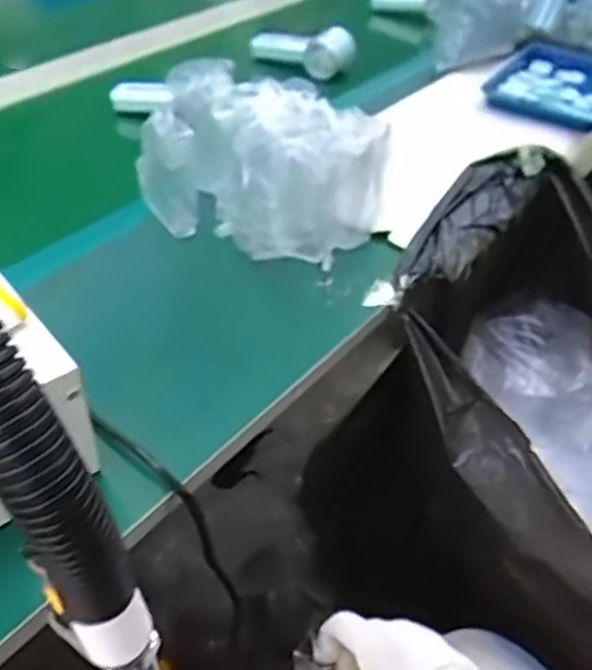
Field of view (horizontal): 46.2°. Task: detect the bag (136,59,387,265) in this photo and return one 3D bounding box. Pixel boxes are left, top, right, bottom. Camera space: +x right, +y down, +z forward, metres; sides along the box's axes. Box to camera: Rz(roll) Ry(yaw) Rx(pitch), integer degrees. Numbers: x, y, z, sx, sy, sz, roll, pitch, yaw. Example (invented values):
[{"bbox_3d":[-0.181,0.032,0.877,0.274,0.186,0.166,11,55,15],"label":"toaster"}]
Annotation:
[{"bbox_3d":[-0.039,-0.163,0.676,0.222,0.112,0.142,23,46,20],"label":"bag"}]

